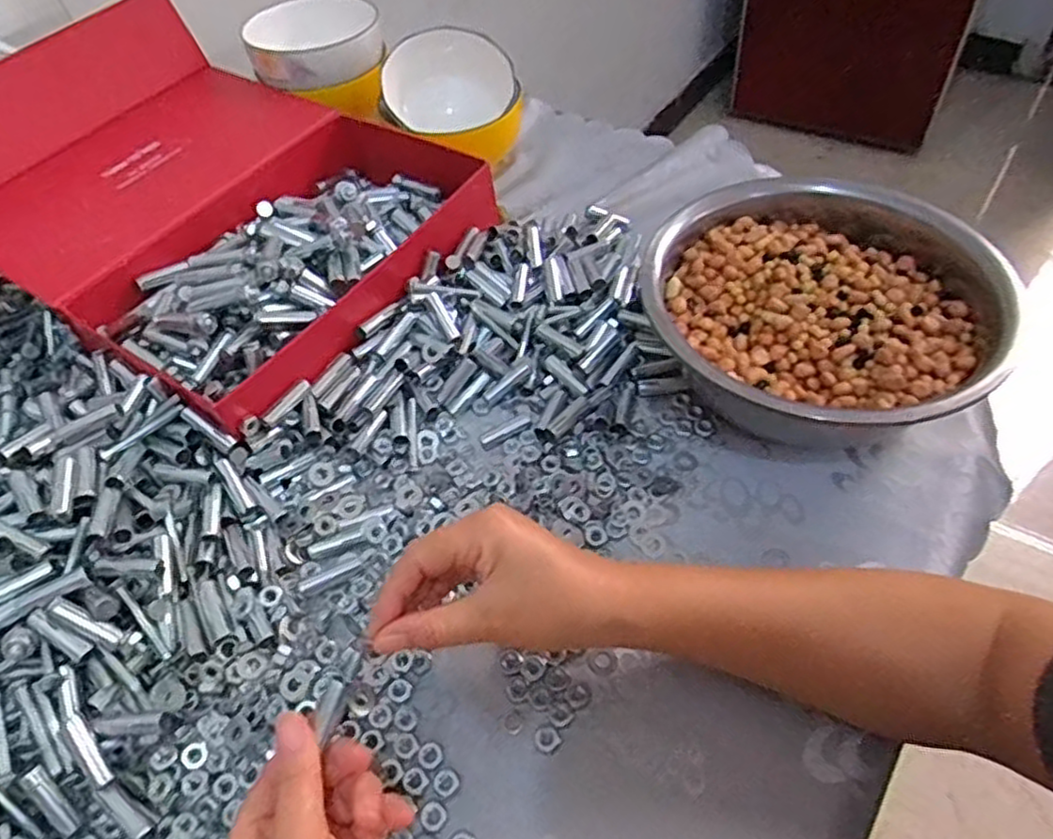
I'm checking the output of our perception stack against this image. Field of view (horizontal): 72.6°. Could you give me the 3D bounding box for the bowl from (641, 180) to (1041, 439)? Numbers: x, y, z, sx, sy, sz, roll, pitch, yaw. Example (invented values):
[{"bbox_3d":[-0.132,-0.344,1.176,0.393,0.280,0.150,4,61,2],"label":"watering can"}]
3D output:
[{"bbox_3d":[0.199,-0.072,0.493,0.218,0.073,0.232,26,59,23],"label":"bowl"}]

